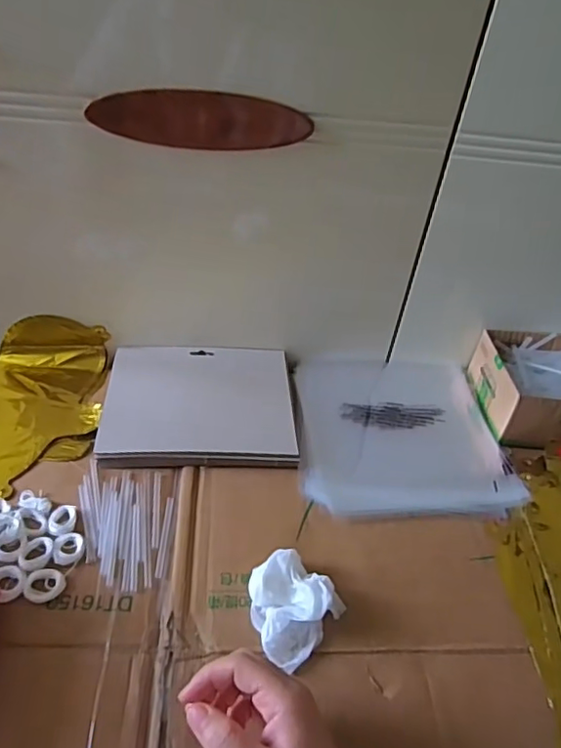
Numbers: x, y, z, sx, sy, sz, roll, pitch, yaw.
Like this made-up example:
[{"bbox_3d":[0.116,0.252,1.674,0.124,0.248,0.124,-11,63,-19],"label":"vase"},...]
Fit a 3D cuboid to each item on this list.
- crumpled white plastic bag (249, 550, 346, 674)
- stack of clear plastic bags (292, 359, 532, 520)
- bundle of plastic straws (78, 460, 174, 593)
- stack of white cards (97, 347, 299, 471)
[{"bbox_3d":[0.005,0.176,0.434,0.066,0.030,0.068,29,42,25],"label":"crumpled white plastic bag"},{"bbox_3d":[0.126,0.060,0.618,0.218,0.019,0.222,1,38,-9],"label":"stack of clear plastic bags"},{"bbox_3d":[-0.132,0.126,0.489,0.073,0.008,0.124,-7,40,-19],"label":"bundle of plastic straws"},{"bbox_3d":[-0.080,0.030,0.598,0.197,0.028,0.160,2,38,-8],"label":"stack of white cards"}]

